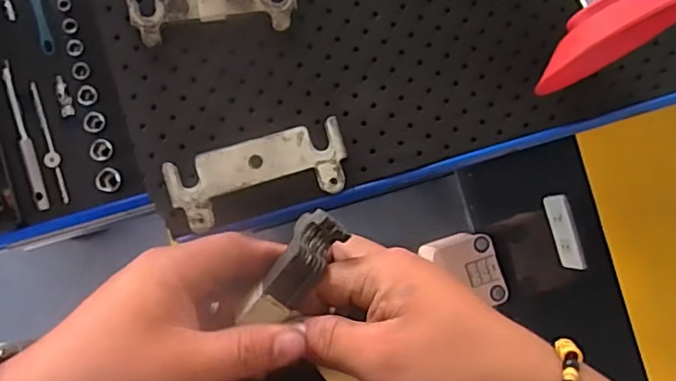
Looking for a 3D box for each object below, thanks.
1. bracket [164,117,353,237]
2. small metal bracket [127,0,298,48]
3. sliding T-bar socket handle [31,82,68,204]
[{"bbox_3d":[-0.056,-0.011,0.421,0.127,0.014,0.052,-17,88,-6],"label":"bracket"},{"bbox_3d":[-0.090,-0.132,0.430,0.120,0.008,0.038,-10,87,-5],"label":"small metal bracket"},{"bbox_3d":[-0.250,-0.041,0.500,0.012,0.007,0.107,-15,88,-6],"label":"sliding T-bar socket handle"}]

